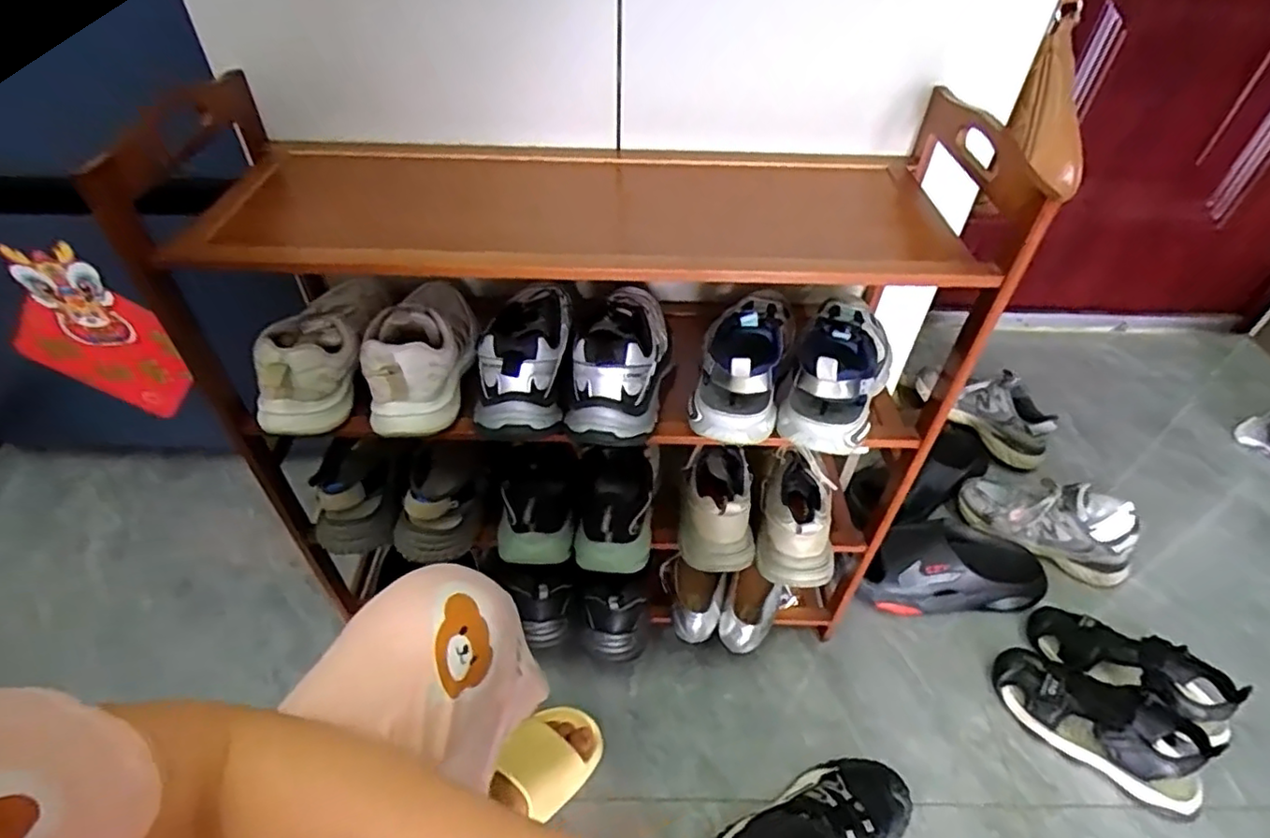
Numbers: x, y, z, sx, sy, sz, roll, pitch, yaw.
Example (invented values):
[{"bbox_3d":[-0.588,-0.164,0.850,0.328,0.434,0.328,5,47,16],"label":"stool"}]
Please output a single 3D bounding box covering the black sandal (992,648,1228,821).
[{"bbox_3d":[0.593,0.382,0.799,0.235,0.100,0.104,27,48,23],"label":"black sandal"}]

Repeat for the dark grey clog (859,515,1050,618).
[{"bbox_3d":[0.478,0.231,0.964,0.292,0.088,0.119,-1,43,-4],"label":"dark grey clog"}]

